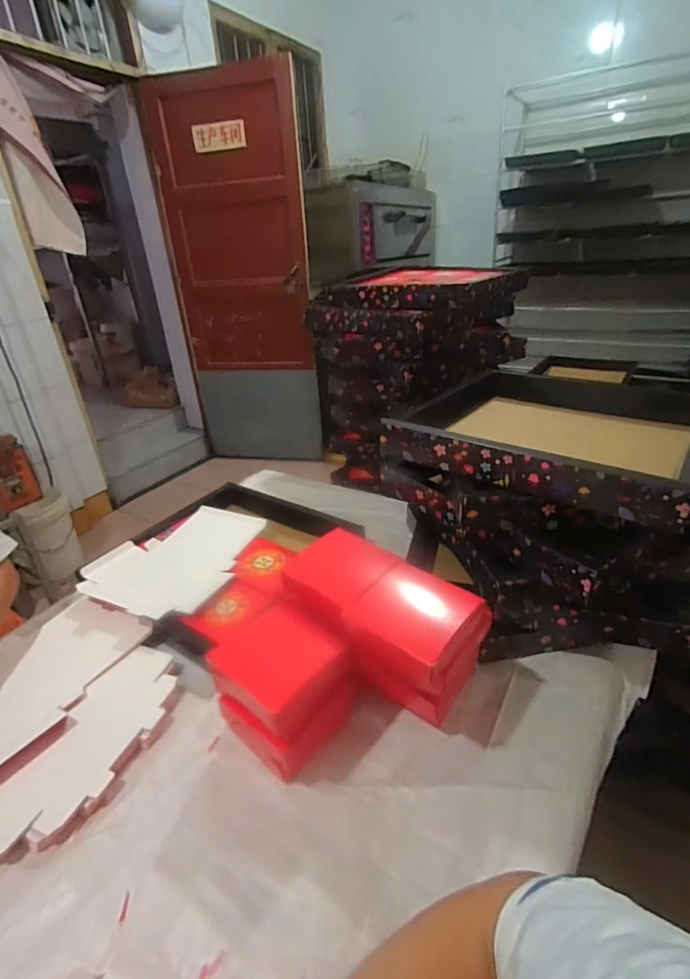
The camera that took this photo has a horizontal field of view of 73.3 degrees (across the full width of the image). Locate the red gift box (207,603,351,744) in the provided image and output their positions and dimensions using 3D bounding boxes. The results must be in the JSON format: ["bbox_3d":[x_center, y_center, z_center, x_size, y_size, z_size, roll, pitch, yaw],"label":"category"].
[{"bbox_3d":[-0.087,0.241,0.622,0.136,0.084,0.142,19,35,37],"label":"red gift box"}]

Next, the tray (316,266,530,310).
[{"bbox_3d":[0.220,-0.569,1.311,0.469,0.067,0.430,14,33,31],"label":"tray"}]

